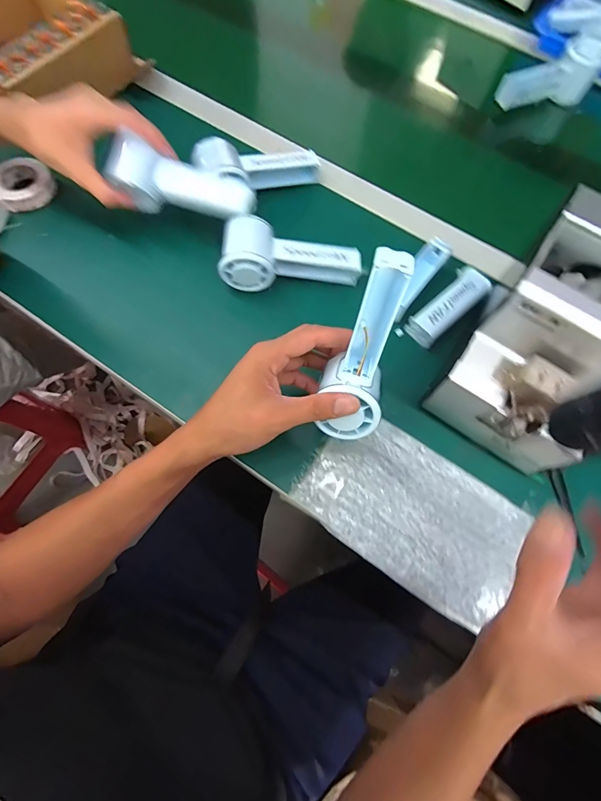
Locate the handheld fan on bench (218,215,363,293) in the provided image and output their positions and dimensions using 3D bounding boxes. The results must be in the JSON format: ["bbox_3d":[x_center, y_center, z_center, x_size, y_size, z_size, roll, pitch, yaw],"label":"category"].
[{"bbox_3d":[-0.007,-0.156,0.424,0.149,0.049,0.059,4,70,-1],"label":"handheld fan on bench"}]

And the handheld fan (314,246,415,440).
[{"bbox_3d":[0.048,-0.036,0.304,0.051,0.148,0.051,13,27,2],"label":"handheld fan"}]

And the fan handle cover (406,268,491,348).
[{"bbox_3d":[0.163,-0.103,0.428,0.040,0.033,0.103,42,73,12],"label":"fan handle cover"}]

